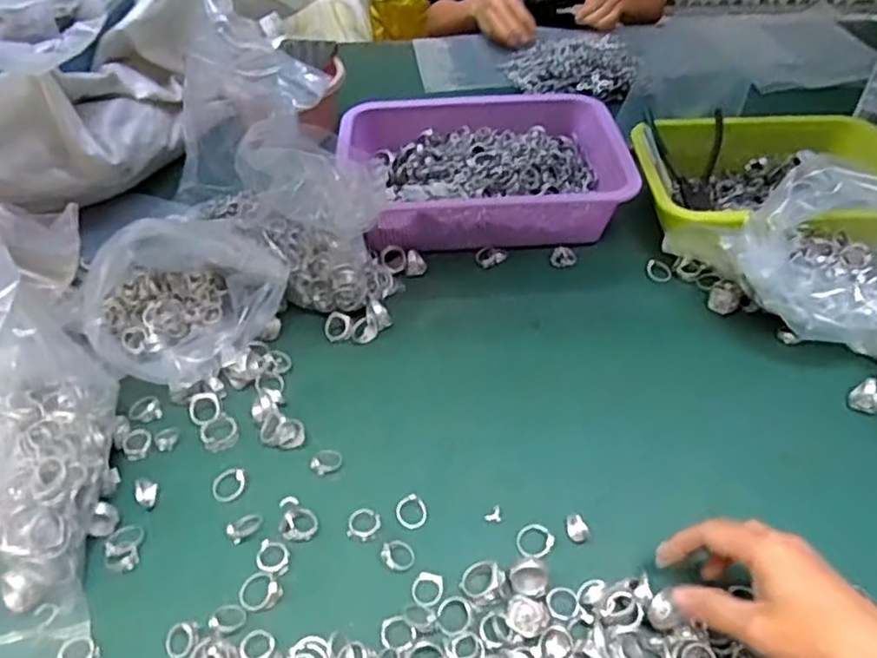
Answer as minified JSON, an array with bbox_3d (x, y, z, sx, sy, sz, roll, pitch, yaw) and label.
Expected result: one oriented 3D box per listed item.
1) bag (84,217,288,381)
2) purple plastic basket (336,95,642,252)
[{"bbox_3d":[-0.233,-0.041,0.587,0.140,0.111,0.159,30,52,29],"label":"bag"},{"bbox_3d":[0.046,-0.182,0.763,0.298,0.067,0.223,-4,44,-3],"label":"purple plastic basket"}]

